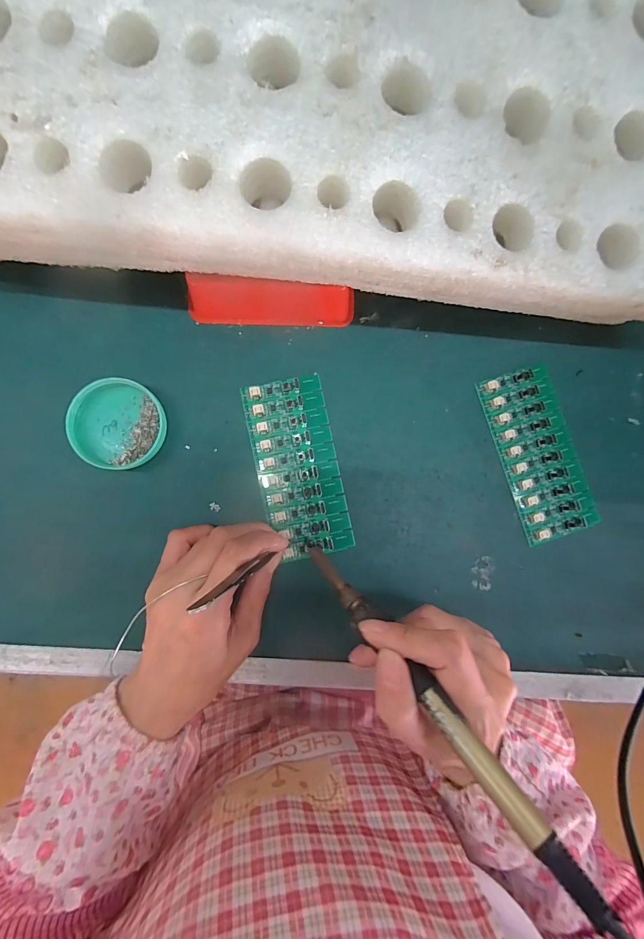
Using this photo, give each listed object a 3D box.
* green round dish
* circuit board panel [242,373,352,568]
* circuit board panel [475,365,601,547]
[{"bbox_3d":[-0.152,-0.033,0.265,0.064,0.012,0.064,0,87,-4],"label":"green round dish"},{"bbox_3d":[-0.018,-0.002,0.275,0.062,0.007,0.135,-14,88,-4],"label":"circuit board panel"},{"bbox_3d":[0.178,-0.014,0.288,0.066,0.008,0.135,-18,88,-5],"label":"circuit board panel"}]

